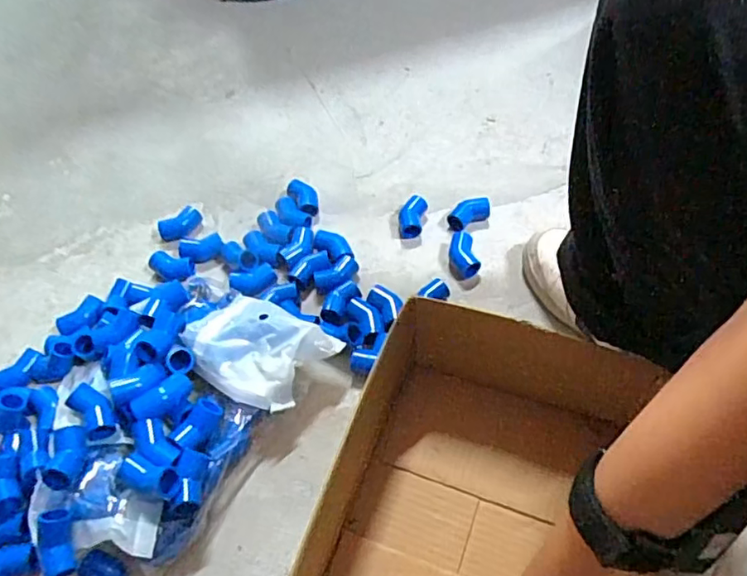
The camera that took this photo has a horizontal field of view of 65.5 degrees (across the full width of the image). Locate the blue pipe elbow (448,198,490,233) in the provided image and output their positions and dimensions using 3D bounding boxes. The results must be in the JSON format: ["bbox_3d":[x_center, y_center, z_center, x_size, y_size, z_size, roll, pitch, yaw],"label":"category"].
[{"bbox_3d":[0.121,-0.092,0.727,0.058,0.027,0.026,-24,60,-14],"label":"blue pipe elbow"}]

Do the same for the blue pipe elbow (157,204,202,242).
[{"bbox_3d":[-0.244,-0.079,0.738,0.055,0.022,0.032,-30,62,-17],"label":"blue pipe elbow"}]

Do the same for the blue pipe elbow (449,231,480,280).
[{"bbox_3d":[0.106,-0.039,0.683,0.027,0.025,0.054,-12,58,-6],"label":"blue pipe elbow"}]

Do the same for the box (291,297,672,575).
[{"bbox_3d":[0.086,0.175,0.477,0.231,0.120,0.325,16,59,11],"label":"box"}]

